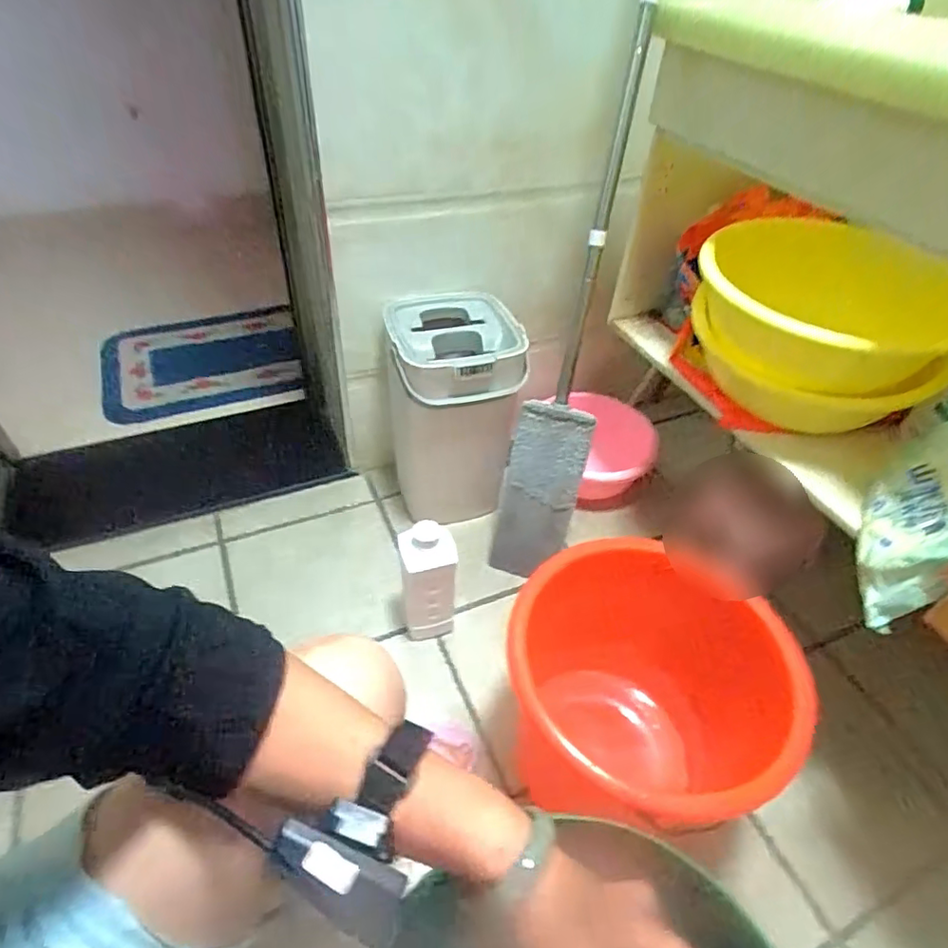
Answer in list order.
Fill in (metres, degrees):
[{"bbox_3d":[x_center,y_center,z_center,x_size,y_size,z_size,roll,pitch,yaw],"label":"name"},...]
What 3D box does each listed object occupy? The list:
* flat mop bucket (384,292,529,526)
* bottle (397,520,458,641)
[{"bbox_3d":[-0.039,-0.104,1.057,0.214,0.372,0.195,2,44,-2],"label":"flat mop bucket"},{"bbox_3d":[-0.071,0.169,0.899,0.081,0.219,0.064,-5,45,-10],"label":"bottle"}]

